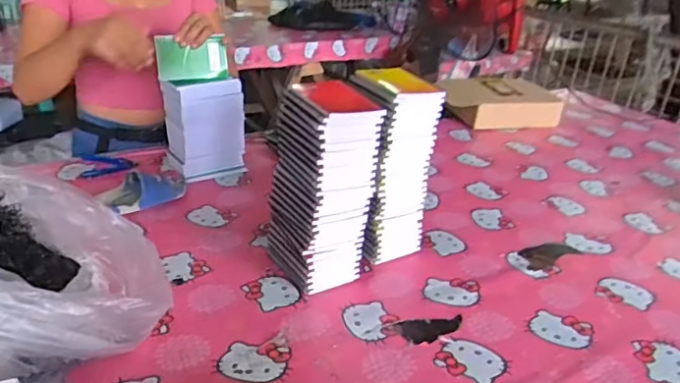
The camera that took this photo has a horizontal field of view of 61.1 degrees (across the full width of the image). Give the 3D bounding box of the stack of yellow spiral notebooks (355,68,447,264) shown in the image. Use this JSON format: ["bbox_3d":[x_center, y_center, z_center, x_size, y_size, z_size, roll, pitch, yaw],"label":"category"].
[{"bbox_3d":[0.083,-0.037,0.918,0.100,0.285,0.144,-3,27,-14],"label":"stack of yellow spiral notebooks"}]

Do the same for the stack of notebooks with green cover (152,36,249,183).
[{"bbox_3d":[-0.280,-0.167,1.181,0.146,0.270,0.088,-14,31,-32],"label":"stack of notebooks with green cover"}]

